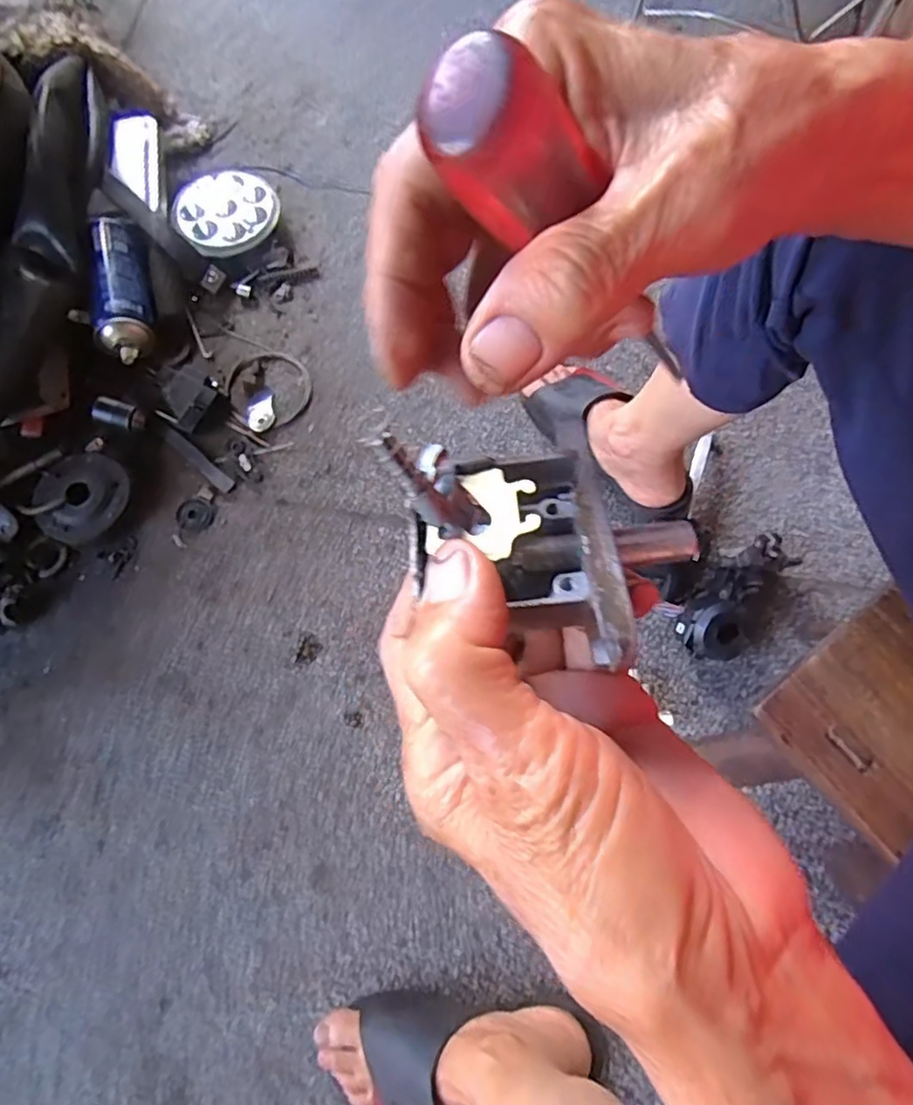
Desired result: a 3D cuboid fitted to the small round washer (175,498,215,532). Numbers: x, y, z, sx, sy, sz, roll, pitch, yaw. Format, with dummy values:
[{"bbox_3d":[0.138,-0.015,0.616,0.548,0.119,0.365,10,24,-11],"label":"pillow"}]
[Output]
[{"bbox_3d":[-0.290,-0.042,0.687,0.040,0.004,0.036,19,74,8],"label":"small round washer"}]

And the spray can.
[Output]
[{"bbox_3d":[-0.392,-0.306,0.739,0.062,0.070,0.189,-9,72,-2],"label":"spray can"}]

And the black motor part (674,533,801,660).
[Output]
[{"bbox_3d":[0.283,0.043,0.620,0.068,0.064,0.159,42,78,14],"label":"black motor part"}]

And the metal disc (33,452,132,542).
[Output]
[{"bbox_3d":[-0.407,-0.065,0.675,0.093,0.029,0.096,-1,72,2],"label":"metal disc"}]

